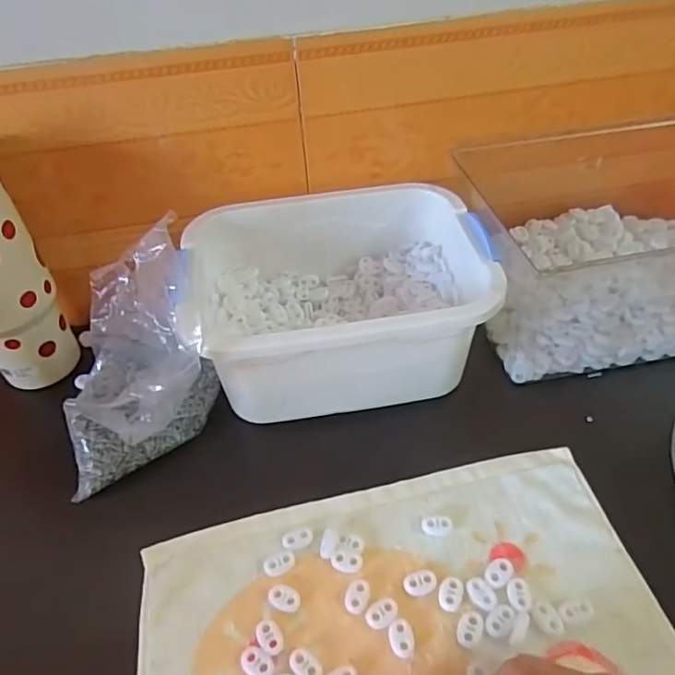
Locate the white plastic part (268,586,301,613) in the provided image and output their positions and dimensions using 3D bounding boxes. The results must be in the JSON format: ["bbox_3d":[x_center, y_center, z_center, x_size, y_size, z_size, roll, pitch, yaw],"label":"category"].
[{"bbox_3d":[-0.035,0.175,0.368,0.022,0.005,0.015,10,47,13],"label":"white plastic part"}]

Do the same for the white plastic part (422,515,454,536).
[{"bbox_3d":[0.073,0.137,0.399,0.021,0.004,0.016,-4,45,0],"label":"white plastic part"}]

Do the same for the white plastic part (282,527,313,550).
[{"bbox_3d":[-0.029,0.146,0.399,0.022,0.004,0.014,-17,47,-12],"label":"white plastic part"}]

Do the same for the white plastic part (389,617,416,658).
[{"bbox_3d":[0.041,0.191,0.348,0.015,0.004,0.022,-14,46,-10],"label":"white plastic part"}]

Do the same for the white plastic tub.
[{"bbox_3d":[0.000,-0.041,0.492,0.249,0.098,0.193,-10,46,-5],"label":"white plastic tub"}]

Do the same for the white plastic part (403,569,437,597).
[{"bbox_3d":[0.056,0.165,0.370,0.021,0.004,0.015,-6,45,-2],"label":"white plastic part"}]

